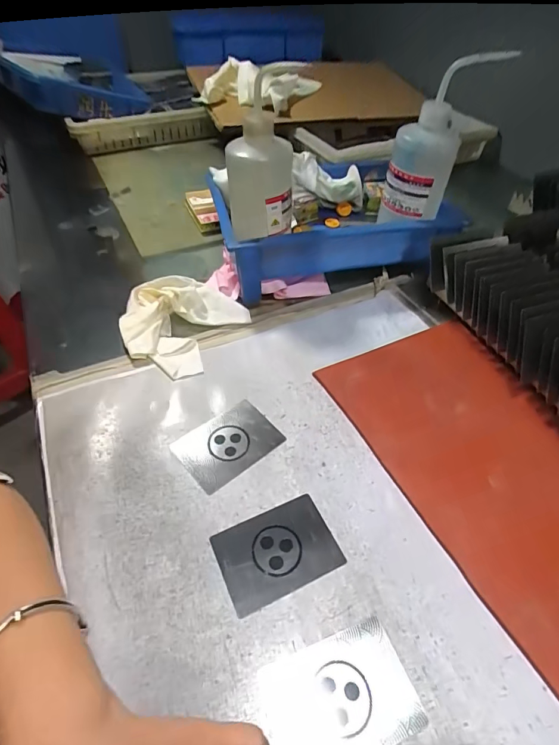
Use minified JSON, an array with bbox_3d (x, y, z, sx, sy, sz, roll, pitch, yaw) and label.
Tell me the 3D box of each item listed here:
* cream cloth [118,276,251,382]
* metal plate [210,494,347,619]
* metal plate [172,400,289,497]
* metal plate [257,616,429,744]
[{"bbox_3d":[-0.115,-0.064,0.479,0.122,0.032,0.138,23,50,20],"label":"cream cloth"},{"bbox_3d":[-0.002,0.134,0.318,0.087,0.004,0.062,-19,49,-17],"label":"metal plate"},{"bbox_3d":[-0.046,0.065,0.382,0.086,0.006,0.058,-32,64,-27],"label":"metal plate"},{"bbox_3d":[0.036,0.200,0.256,0.090,0.004,0.063,-16,48,-15],"label":"metal plate"}]

